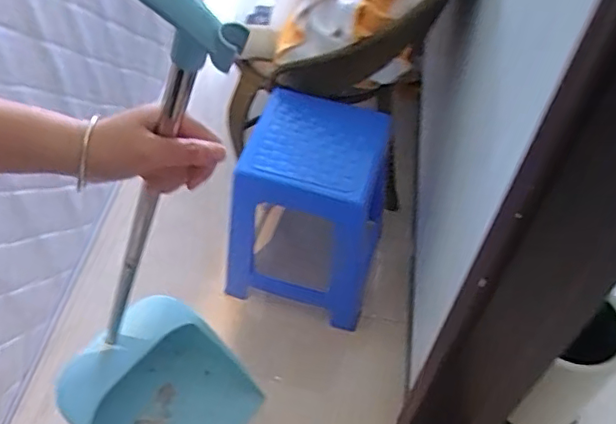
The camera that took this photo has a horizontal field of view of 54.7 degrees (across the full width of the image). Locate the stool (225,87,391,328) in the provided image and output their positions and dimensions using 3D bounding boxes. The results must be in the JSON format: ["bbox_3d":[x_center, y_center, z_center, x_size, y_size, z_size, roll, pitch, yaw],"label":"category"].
[{"bbox_3d":[0.007,0.008,1.436,0.335,0.491,0.274,16,51,8],"label":"stool"}]

